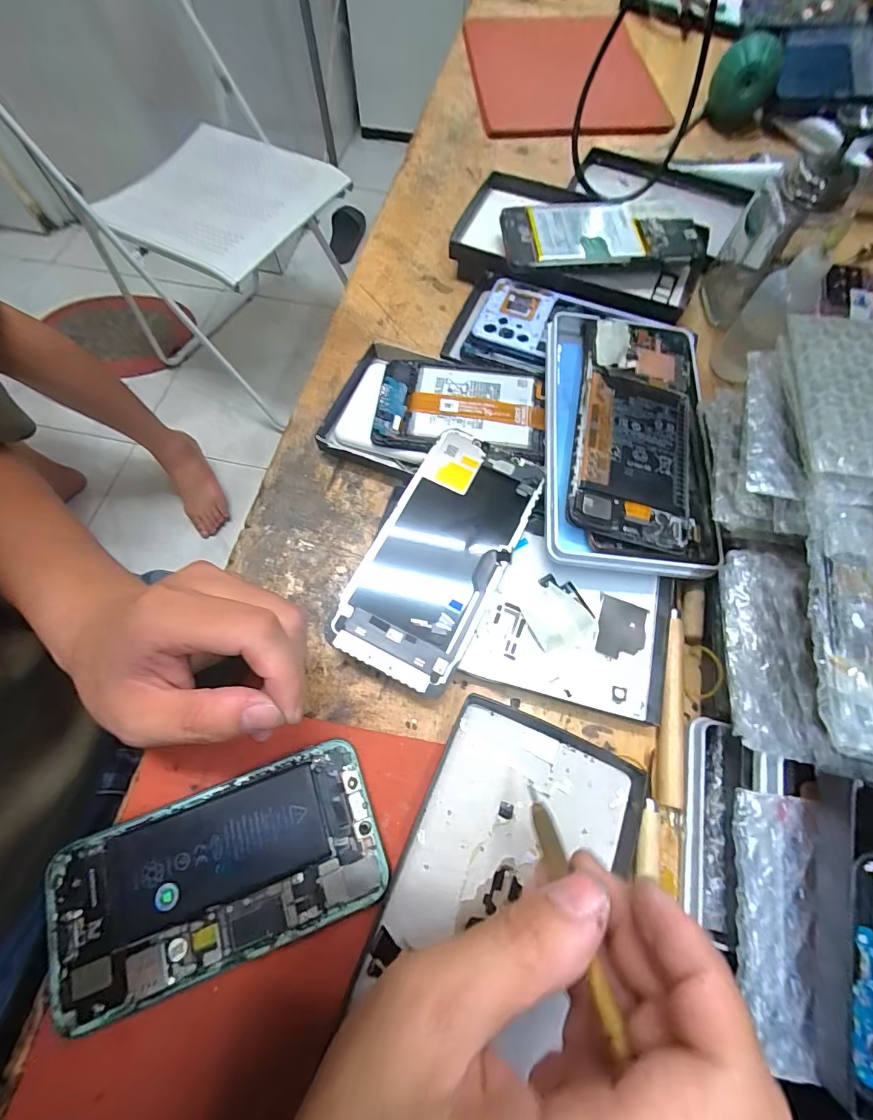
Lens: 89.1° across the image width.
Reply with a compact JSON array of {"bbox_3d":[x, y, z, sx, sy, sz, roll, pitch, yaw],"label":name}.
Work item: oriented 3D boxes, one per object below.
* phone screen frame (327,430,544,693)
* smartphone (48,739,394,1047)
[{"bbox_3d":[0.001,-0.004,0.262,0.073,0.007,0.149,27,74,9],"label":"phone screen frame"},{"bbox_3d":[-0.103,0.150,0.213,0.149,0.010,0.074,-19,69,-8],"label":"smartphone"}]

